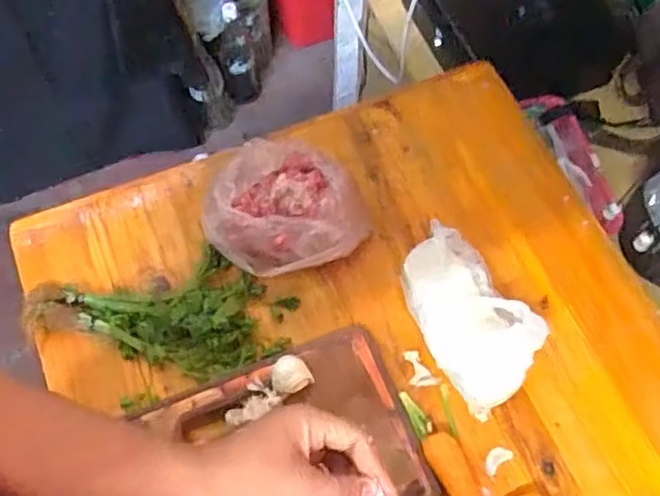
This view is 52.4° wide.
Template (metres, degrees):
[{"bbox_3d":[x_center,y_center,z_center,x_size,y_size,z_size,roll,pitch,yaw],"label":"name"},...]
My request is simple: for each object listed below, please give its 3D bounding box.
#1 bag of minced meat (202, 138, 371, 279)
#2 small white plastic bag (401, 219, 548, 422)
[{"bbox_3d":[-0.048,-0.038,0.691,0.150,0.052,0.134,36,69,14],"label":"bag of minced meat"},{"bbox_3d":[0.125,0.061,0.630,0.095,0.079,0.167,-23,68,-12],"label":"small white plastic bag"}]

